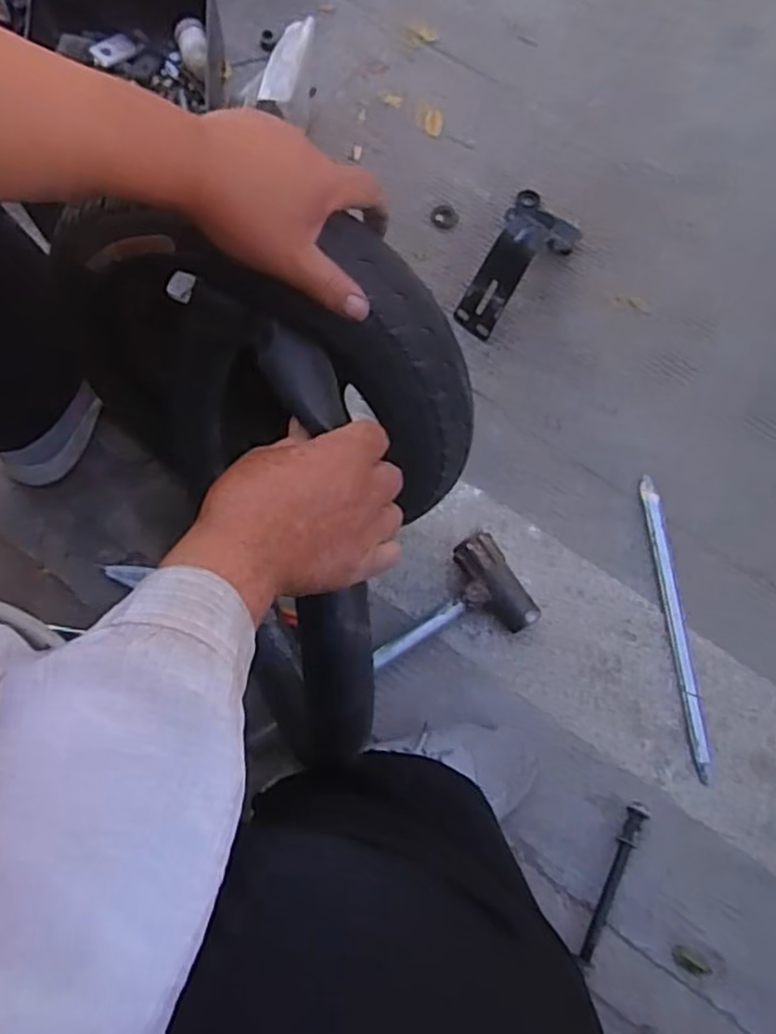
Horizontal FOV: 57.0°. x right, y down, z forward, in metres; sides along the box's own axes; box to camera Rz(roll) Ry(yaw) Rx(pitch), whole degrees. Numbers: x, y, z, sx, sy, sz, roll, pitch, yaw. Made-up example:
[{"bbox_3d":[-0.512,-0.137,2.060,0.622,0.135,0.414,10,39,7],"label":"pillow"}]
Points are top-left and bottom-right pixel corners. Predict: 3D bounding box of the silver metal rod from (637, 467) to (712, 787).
[{"bbox_3d":[0.280,0.099,0.694,0.019,0.007,0.289,-3,71,-2],"label":"silver metal rod"}]

